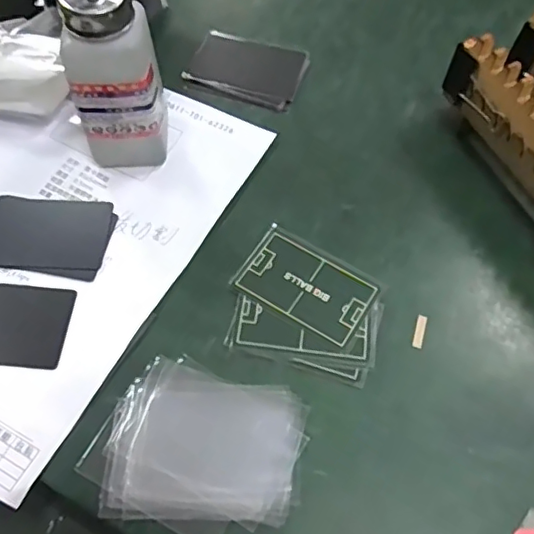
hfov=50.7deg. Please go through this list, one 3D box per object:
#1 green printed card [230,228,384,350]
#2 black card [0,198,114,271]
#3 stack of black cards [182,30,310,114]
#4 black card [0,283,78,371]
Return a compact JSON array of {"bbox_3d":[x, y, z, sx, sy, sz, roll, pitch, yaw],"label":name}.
[{"bbox_3d":[0.026,0.012,0.364,0.082,0.004,0.052,30,66,14],"label":"green printed card"},{"bbox_3d":[-0.153,-0.024,0.383,0.087,0.004,0.053,2,62,1],"label":"black card"},{"bbox_3d":[-0.016,-0.162,0.462,0.090,0.006,0.066,19,63,9],"label":"stack of black cards"},{"bbox_3d":[-0.166,0.035,0.352,0.084,0.004,0.053,5,62,2],"label":"black card"}]

